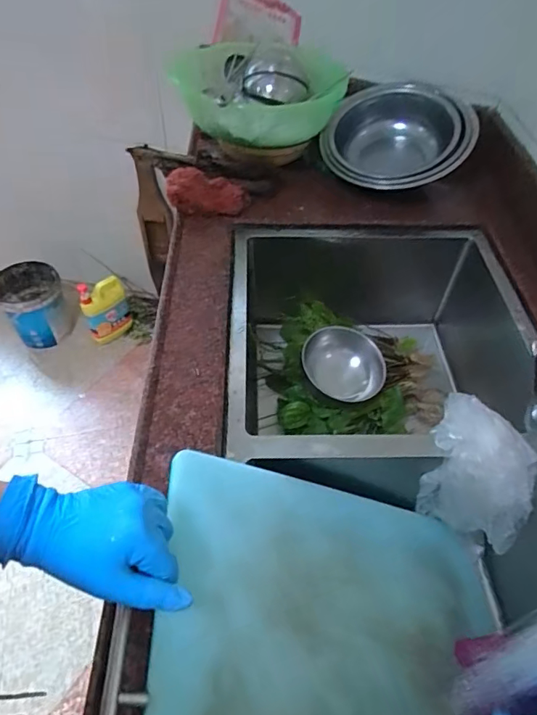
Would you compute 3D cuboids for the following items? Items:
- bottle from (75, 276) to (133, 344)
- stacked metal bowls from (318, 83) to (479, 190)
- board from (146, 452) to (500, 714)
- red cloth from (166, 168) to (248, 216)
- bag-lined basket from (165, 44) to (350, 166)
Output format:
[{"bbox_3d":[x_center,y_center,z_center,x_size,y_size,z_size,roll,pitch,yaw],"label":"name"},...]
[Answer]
[{"bbox_3d":[-0.544,-0.154,1.632,0.146,0.215,0.083,-17,52,-16],"label":"bottle"},{"bbox_3d":[0.222,-0.381,0.878,0.229,0.100,0.249,-6,68,15],"label":"stacked metal bowls"},{"bbox_3d":[0.086,0.274,0.457,0.398,0.017,0.308,19,45,-25],"label":"board"},{"bbox_3d":[-0.102,-0.278,0.811,0.130,0.060,0.053,2,49,-2],"label":"red cloth"},{"bbox_3d":[-0.022,-0.450,0.888,0.263,0.161,0.252,-13,51,-13],"label":"bag-lined basket"}]

